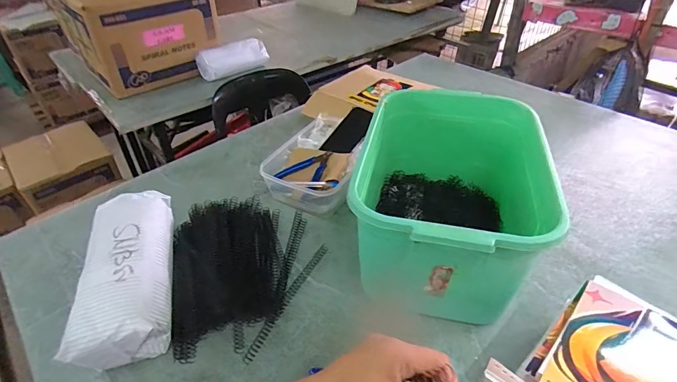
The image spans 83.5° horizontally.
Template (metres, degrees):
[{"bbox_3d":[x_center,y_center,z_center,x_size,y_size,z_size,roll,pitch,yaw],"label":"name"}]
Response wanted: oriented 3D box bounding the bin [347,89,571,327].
[{"bbox_3d":[0.153,0.009,0.566,0.223,0.183,0.347,8,39,11],"label":"bin"}]

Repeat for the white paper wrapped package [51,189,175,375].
[{"bbox_3d":[-0.291,0.108,0.537,0.115,0.089,0.263,-11,40,-13],"label":"white paper wrapped package"}]

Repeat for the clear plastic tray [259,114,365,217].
[{"bbox_3d":[-0.025,-0.054,0.742,0.161,0.066,0.230,18,43,23],"label":"clear plastic tray"}]

